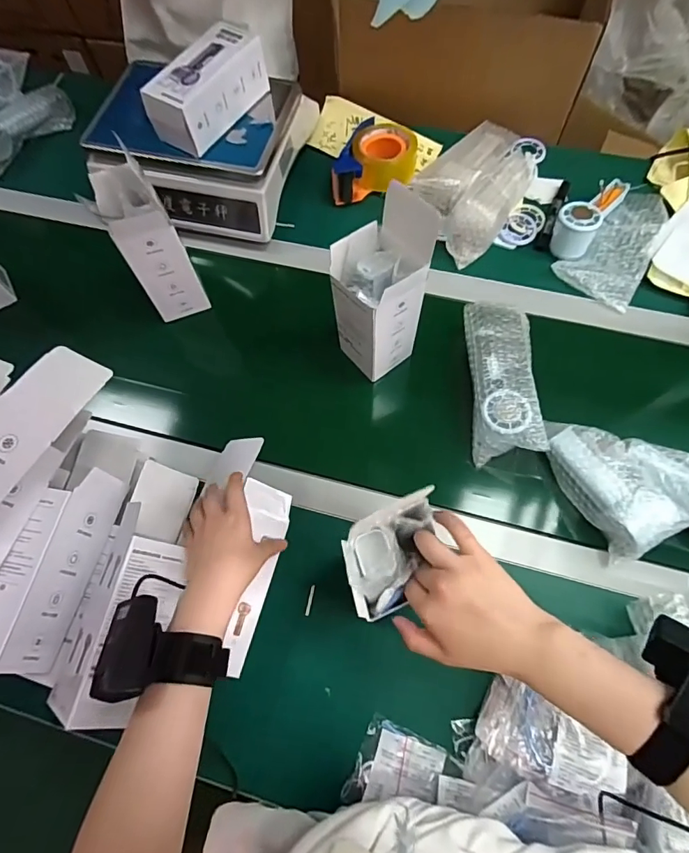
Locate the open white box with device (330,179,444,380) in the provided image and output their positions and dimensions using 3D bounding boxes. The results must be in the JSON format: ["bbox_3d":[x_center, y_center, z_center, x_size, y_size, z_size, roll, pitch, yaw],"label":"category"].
[{"bbox_3d":[0.040,-0.156,0.556,0.088,0.224,0.093,-38,74,-11],"label":"open white box with device"}]

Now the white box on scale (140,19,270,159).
[{"bbox_3d":[-0.189,-0.460,0.645,0.082,0.070,0.164,31,75,12],"label":"white box on scale"}]

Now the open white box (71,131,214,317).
[{"bbox_3d":[-0.253,-0.237,0.607,0.075,0.220,0.084,-29,72,-8],"label":"open white box"}]

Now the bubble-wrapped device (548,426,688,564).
[{"bbox_3d":[0.306,0.067,0.545,0.087,0.048,0.152,-31,73,-9],"label":"bubble-wrapped device"}]

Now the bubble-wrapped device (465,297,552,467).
[{"bbox_3d":[0.198,-0.064,0.592,0.075,0.051,0.203,0,71,2],"label":"bubble-wrapped device"}]

